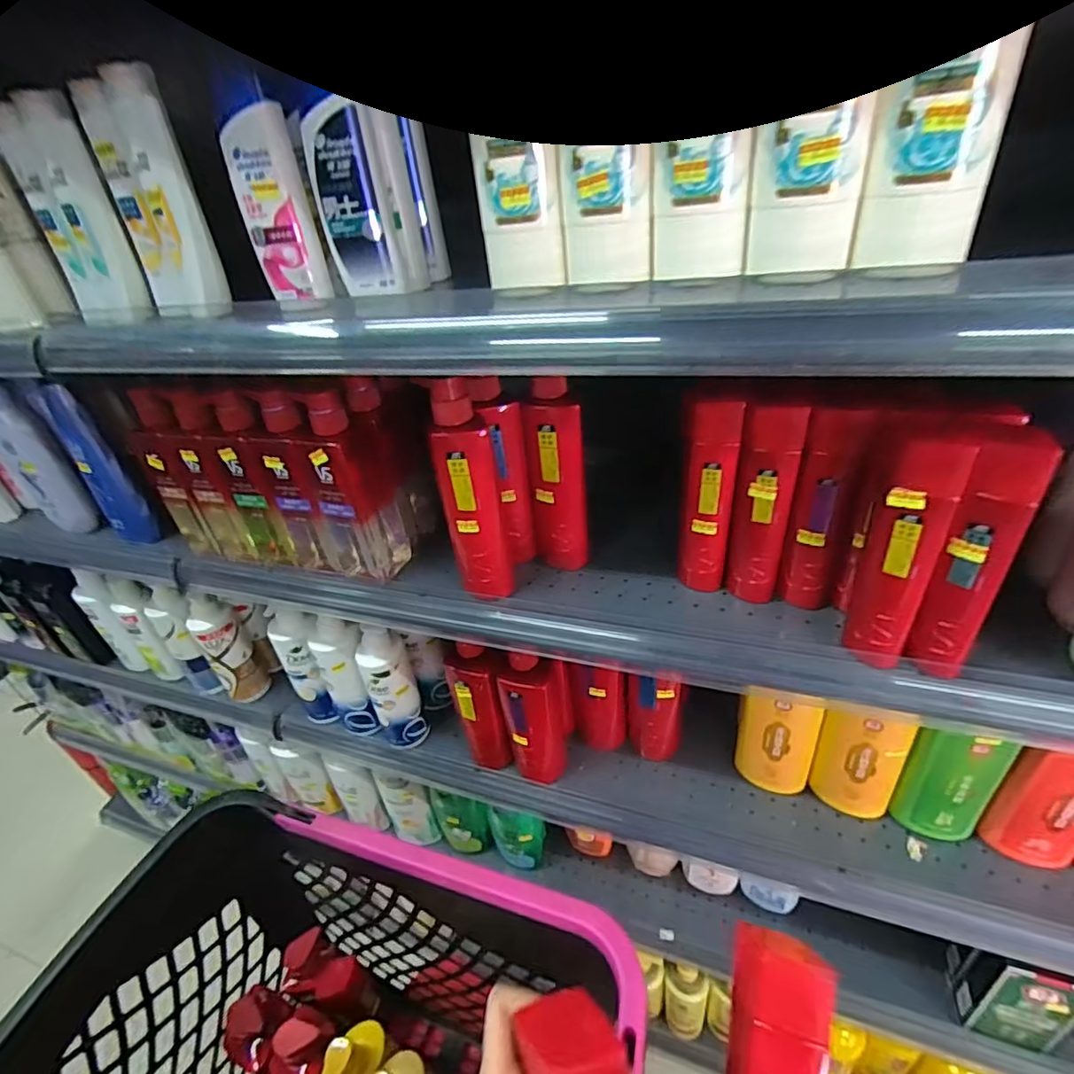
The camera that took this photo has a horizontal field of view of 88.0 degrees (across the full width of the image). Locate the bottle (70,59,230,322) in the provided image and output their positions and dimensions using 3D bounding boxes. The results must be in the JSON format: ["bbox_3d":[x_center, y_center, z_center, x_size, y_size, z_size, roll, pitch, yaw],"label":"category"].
[{"bbox_3d":[-0.341,-0.297,0.496,0.094,0.177,0.031,15,40,31],"label":"bottle"}]

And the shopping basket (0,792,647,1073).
[{"bbox_3d":[-0.190,0.579,0.582,0.550,0.350,0.364,5,36,18],"label":"shopping basket"}]

